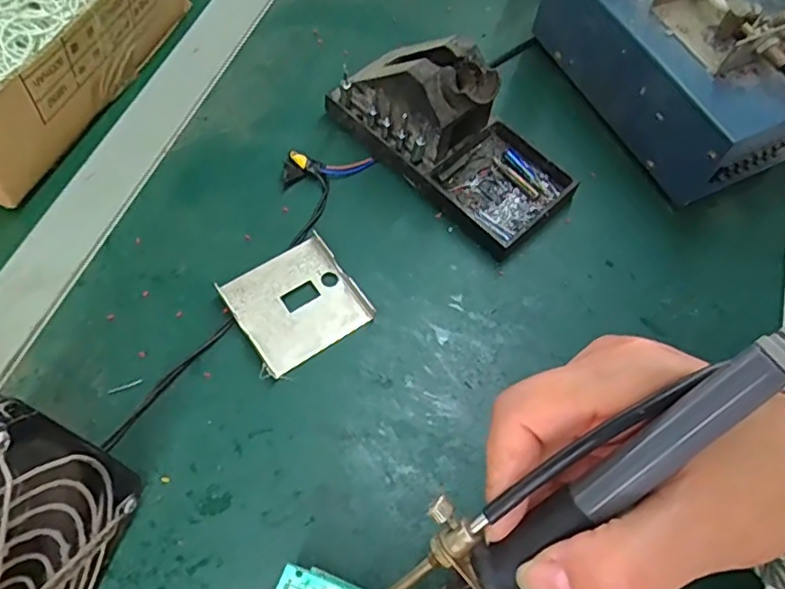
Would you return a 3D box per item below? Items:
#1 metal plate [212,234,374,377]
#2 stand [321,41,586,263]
[{"bbox_3d":[-0.056,0.003,0.353,0.068,0.011,0.065,-33,69,-19],"label":"metal plate"},{"bbox_3d":[0.039,-0.110,0.385,0.160,0.072,0.077,41,67,16],"label":"stand"}]

